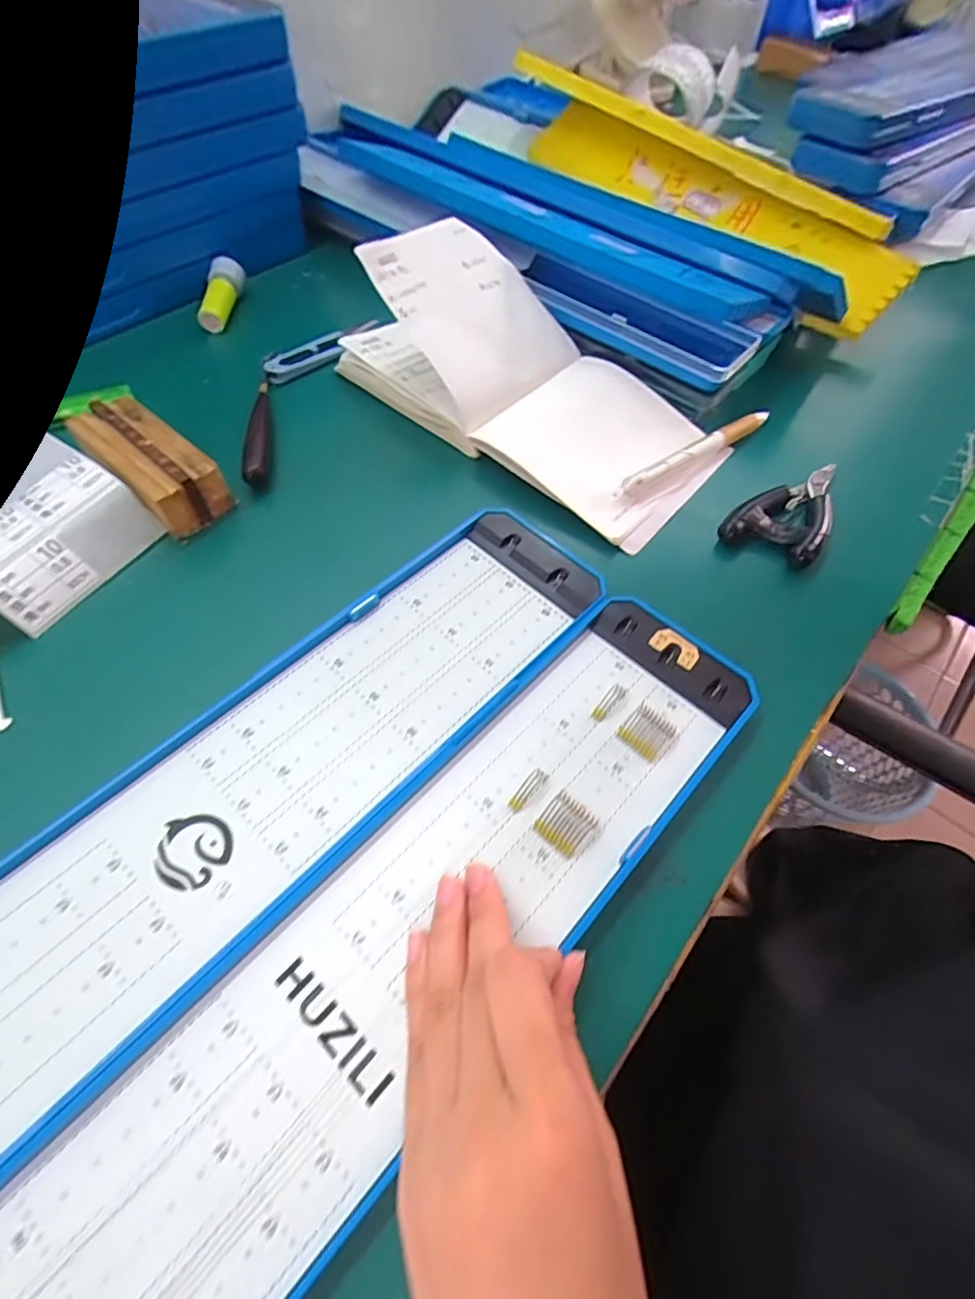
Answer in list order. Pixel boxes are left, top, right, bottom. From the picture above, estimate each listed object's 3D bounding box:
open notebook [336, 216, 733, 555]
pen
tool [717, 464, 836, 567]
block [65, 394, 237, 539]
[{"bbox_3d":[0.035,-0.185,0.360,0.240,0.077,0.132,37,62,19],"label":"open notebook"},{"bbox_3d":[0.133,-0.126,0.368,0.144,0.015,0.011,-33,65,-22],"label":"pen"},{"bbox_3d":[0.183,-0.085,0.343,0.049,0.026,0.098,36,62,18],"label":"tool"},{"bbox_3d":[-0.192,-0.107,0.326,0.090,0.027,0.041,37,62,19],"label":"block"}]

